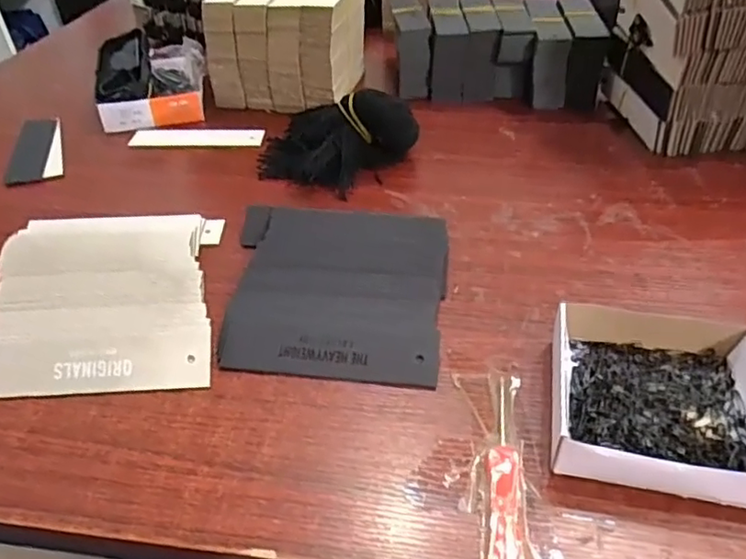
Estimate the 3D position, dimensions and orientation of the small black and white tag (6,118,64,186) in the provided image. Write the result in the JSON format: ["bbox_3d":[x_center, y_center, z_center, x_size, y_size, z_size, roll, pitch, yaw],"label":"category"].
[{"bbox_3d":[-0.317,-0.122,0.569,0.043,0.013,0.119,-15,40,-15],"label":"small black and white tag"}]

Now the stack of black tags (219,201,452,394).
[{"bbox_3d":[-0.027,0.003,0.387,0.144,0.031,0.133,4,39,8],"label":"stack of black tags"}]

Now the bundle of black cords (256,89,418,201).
[{"bbox_3d":[-0.036,-0.116,0.514,0.139,0.059,0.077,3,39,7],"label":"bundle of black cords"}]

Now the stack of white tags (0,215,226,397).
[{"bbox_3d":[-0.170,0.009,0.387,0.131,0.026,0.156,-8,39,-7],"label":"stack of white tags"}]

